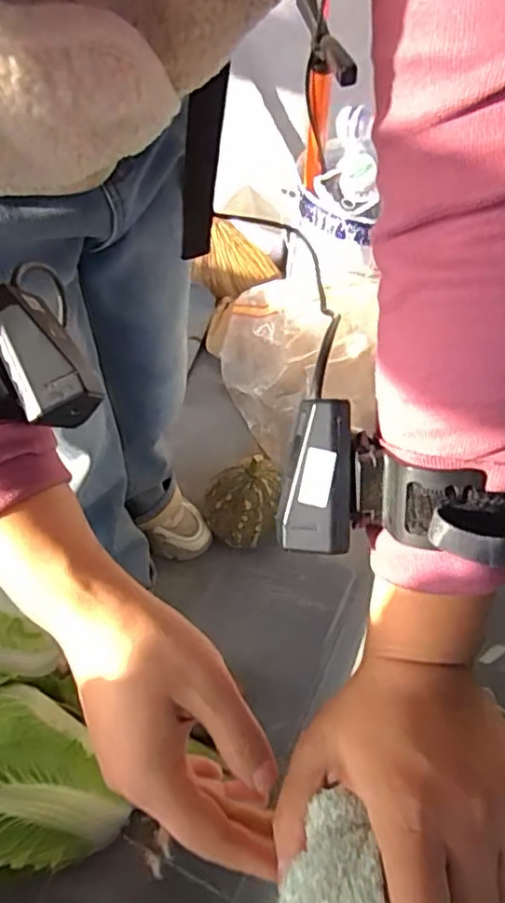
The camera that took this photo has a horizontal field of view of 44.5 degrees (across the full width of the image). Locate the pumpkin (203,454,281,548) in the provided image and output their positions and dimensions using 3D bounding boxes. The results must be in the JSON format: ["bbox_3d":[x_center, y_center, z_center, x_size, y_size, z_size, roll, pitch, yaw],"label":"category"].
[{"bbox_3d":[-0.017,0.090,1.041,0.125,0.136,0.114,0,55,-4],"label":"pumpkin"}]

